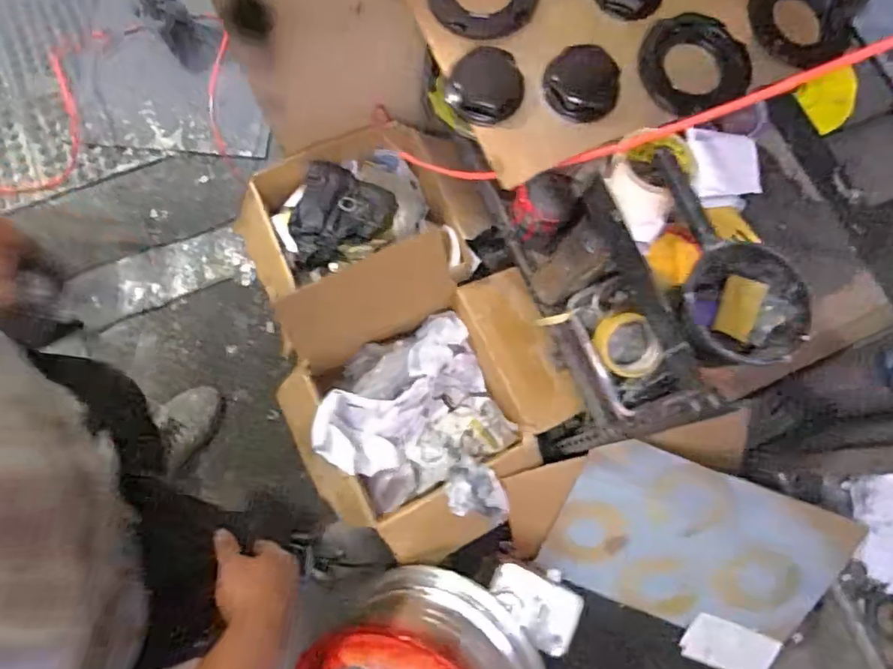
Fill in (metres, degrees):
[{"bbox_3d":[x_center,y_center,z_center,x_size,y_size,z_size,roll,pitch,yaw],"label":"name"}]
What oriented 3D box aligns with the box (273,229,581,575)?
[{"bbox_3d":[-0.056,0.128,1.204,0.530,0.221,0.554,-23,78,-7],"label":"box"}]

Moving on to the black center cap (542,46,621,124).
[{"bbox_3d":[0.164,-0.305,0.698,0.090,0.040,0.085,21,77,3],"label":"black center cap"}]

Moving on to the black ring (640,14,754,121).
[{"bbox_3d":[0.312,-0.340,0.731,0.136,0.017,0.125,0,77,-2],"label":"black ring"}]

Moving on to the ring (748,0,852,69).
[{"bbox_3d":[0.451,-0.411,0.755,0.133,0.021,0.133,0,77,-2],"label":"ring"}]

